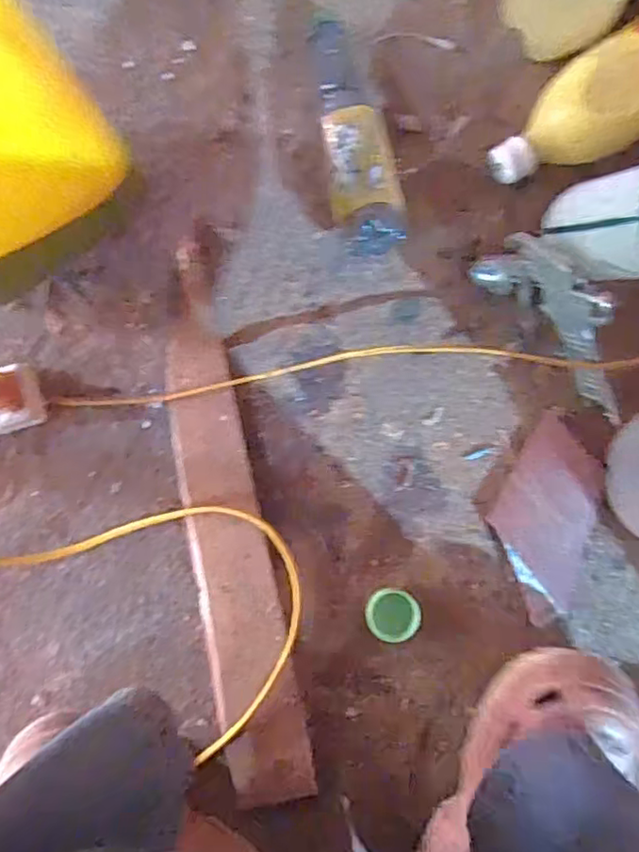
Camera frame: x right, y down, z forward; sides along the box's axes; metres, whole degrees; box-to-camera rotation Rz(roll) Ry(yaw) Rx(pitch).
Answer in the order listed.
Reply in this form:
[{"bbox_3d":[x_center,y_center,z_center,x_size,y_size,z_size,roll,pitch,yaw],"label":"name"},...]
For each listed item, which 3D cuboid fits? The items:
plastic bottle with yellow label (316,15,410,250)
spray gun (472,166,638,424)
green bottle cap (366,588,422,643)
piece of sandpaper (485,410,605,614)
[{"bbox_3d":[0.028,-0.243,0.508,0.054,0.061,0.197,-11,88,-3],"label":"plastic bottle with yellow label"},{"bbox_3d":[0.241,-0.116,0.467,0.132,0.151,0.167,-42,90,-4],"label":"spray gun"},{"bbox_3d":[0.063,0.161,0.520,0.046,0.016,0.043,0,87,-3],"label":"green bottle cap"},{"bbox_3d":[0.200,0.073,0.516,0.094,0.017,0.133,28,86,-1],"label":"piece of sandpaper"}]

